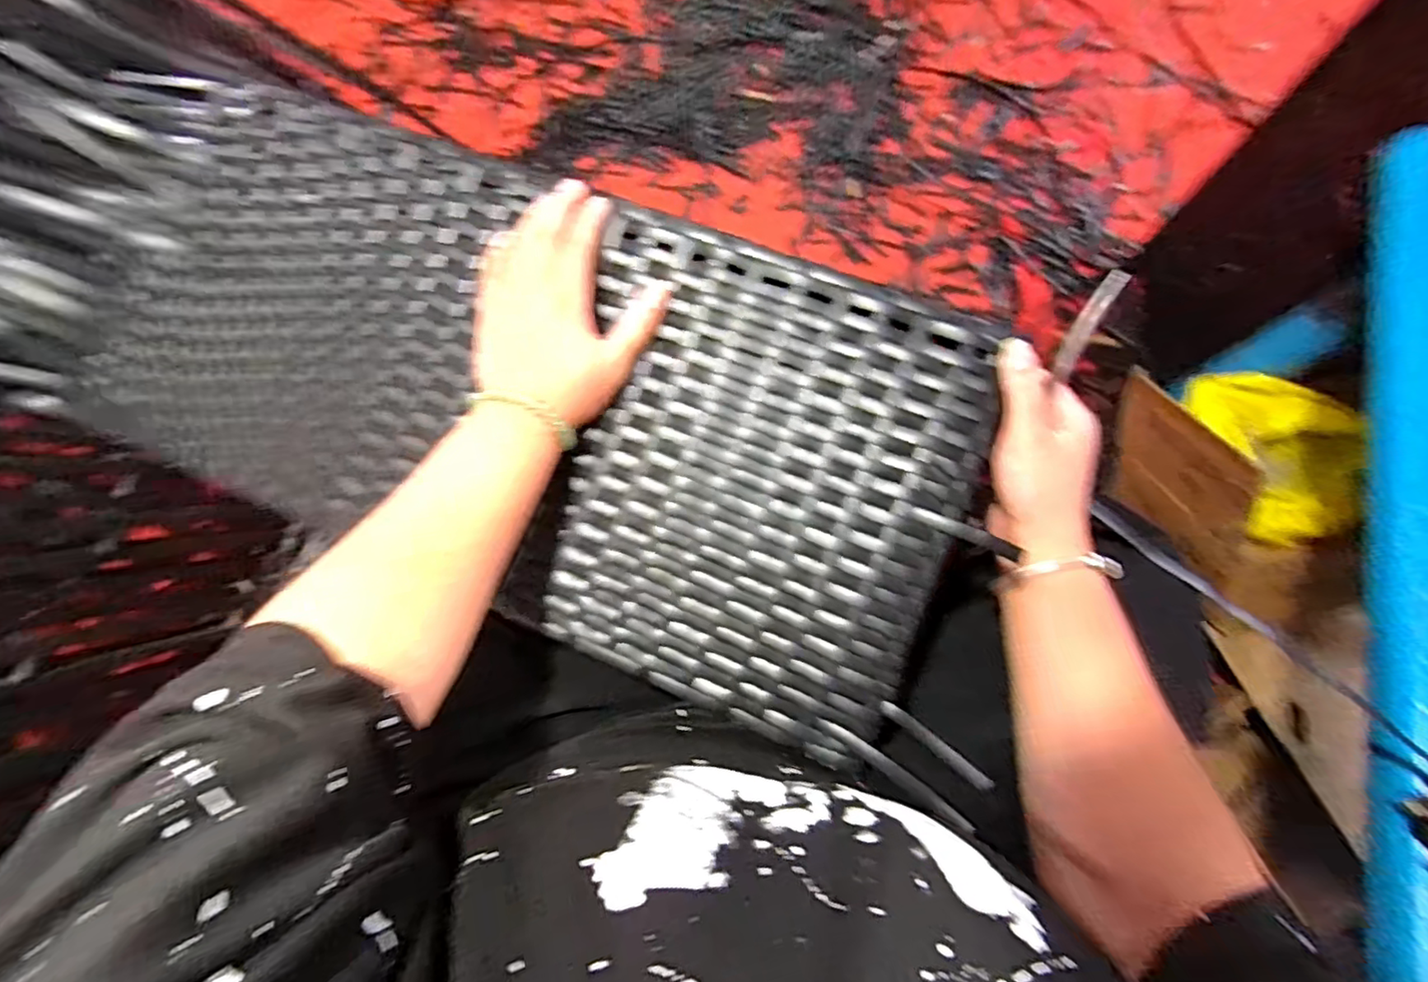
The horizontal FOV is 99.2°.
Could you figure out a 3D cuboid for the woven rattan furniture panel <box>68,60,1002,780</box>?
[{"bbox_3d":[-0.149,-0.075,0.417,0.635,0.016,0.282,21,90,9],"label":"woven rattan furniture panel"}]

